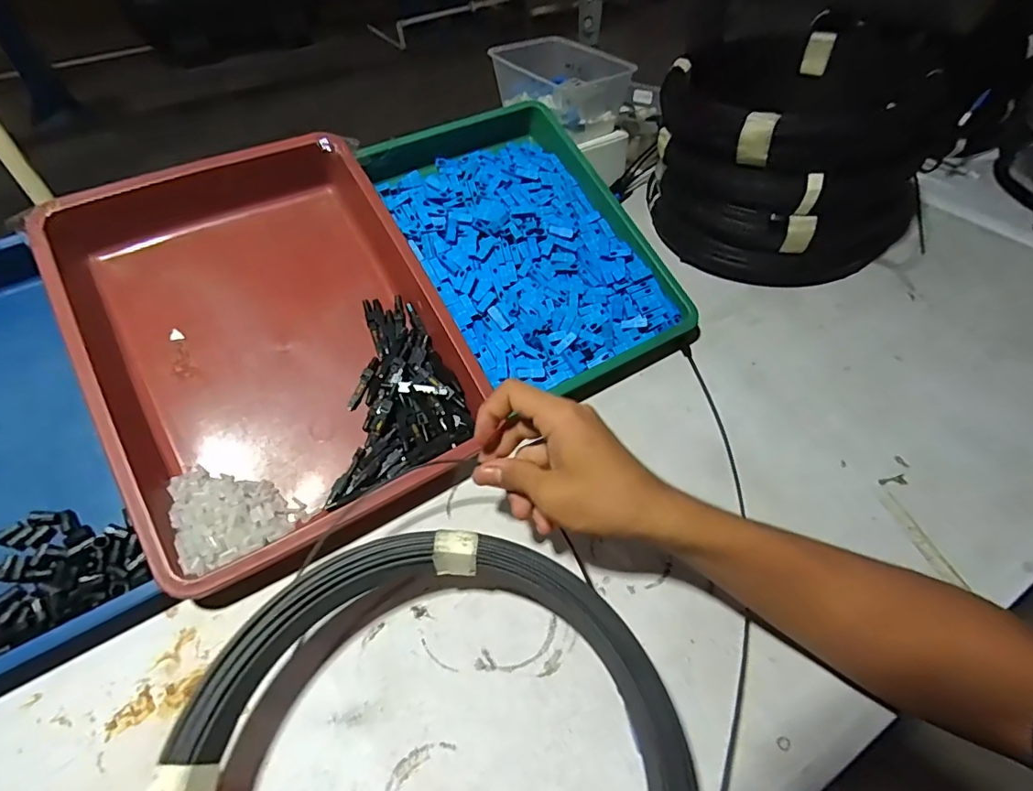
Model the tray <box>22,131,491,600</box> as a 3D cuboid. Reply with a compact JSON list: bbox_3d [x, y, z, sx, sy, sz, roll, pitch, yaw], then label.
[{"bbox_3d":[-0.200,-0.045,0.440,0.263,0.067,0.329,-27,71,-18],"label":"tray"}]

